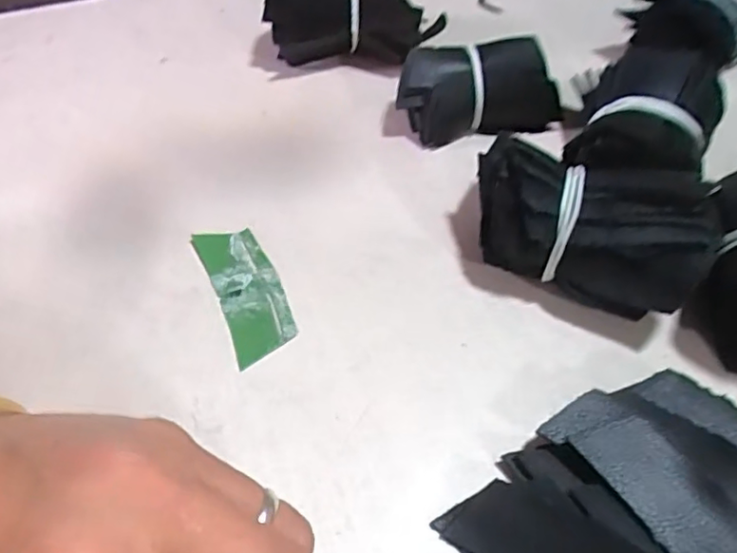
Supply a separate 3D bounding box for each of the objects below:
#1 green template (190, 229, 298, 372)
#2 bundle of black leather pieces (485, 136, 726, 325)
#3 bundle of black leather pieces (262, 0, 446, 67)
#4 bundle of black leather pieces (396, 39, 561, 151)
[{"bbox_3d":[-0.054,0.004,0.274,0.028,0.004,0.073,-20,52,-15],"label":"green template"},{"bbox_3d":[0.085,-0.018,0.257,0.094,0.052,0.048,21,53,18],"label":"bundle of black leather pieces"},{"bbox_3d":[-0.009,-0.148,0.368,0.095,0.051,0.028,0,50,1],"label":"bundle of black leather pieces"},{"bbox_3d":[0.057,-0.095,0.328,0.081,0.042,0.032,-3,50,-1],"label":"bundle of black leather pieces"}]

